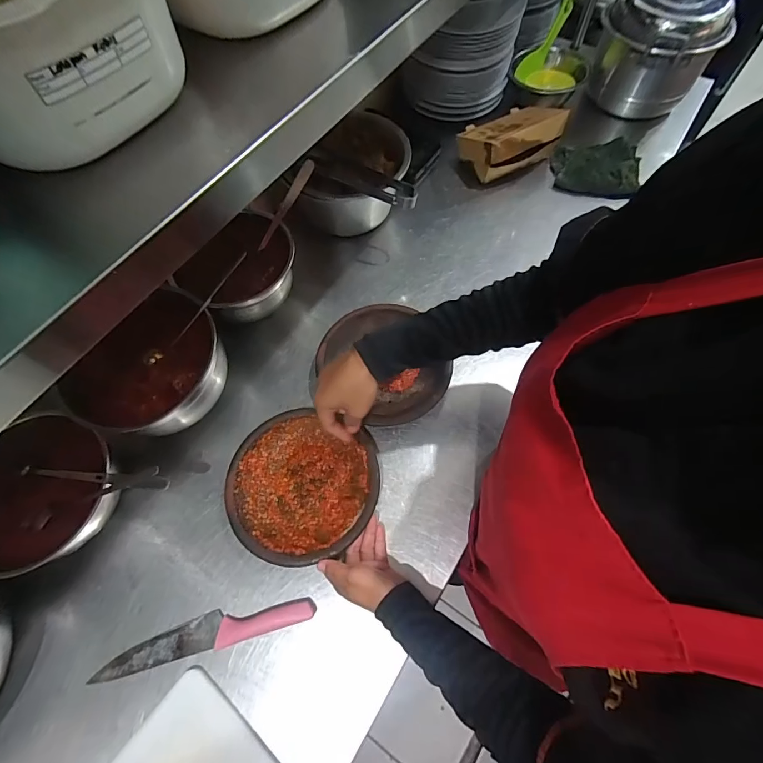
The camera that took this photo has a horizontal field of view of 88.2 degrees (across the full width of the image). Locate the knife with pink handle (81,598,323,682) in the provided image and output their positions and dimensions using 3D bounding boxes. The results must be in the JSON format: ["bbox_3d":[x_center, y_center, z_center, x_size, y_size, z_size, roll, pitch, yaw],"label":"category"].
[{"bbox_3d":[-0.210,0.303,0.472,0.257,0.014,0.037,-14,67,-5],"label":"knife with pink handle"}]

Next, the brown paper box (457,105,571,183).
[{"bbox_3d":[0.262,-0.473,0.764,0.204,0.098,0.114,-30,69,-11],"label":"brown paper box"}]

